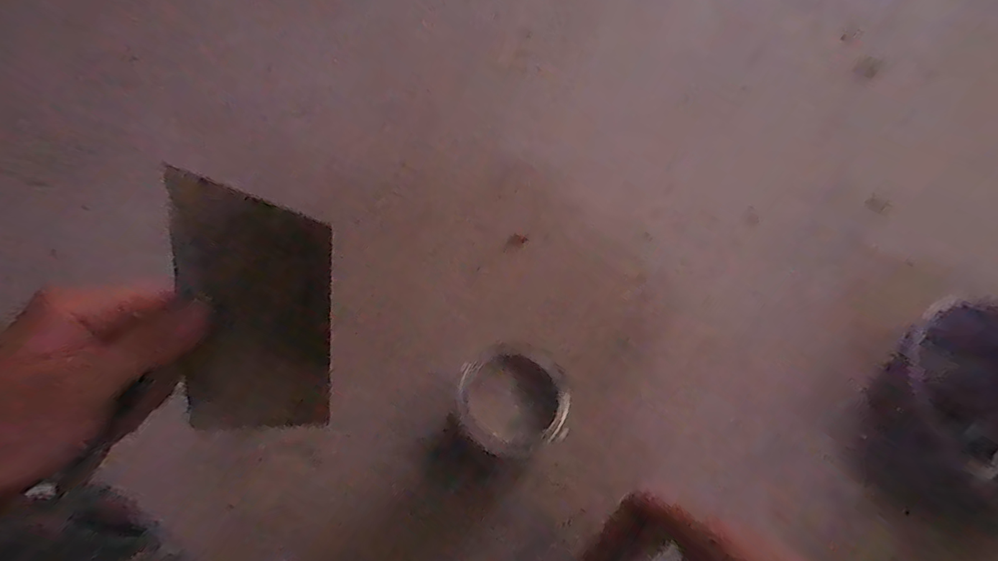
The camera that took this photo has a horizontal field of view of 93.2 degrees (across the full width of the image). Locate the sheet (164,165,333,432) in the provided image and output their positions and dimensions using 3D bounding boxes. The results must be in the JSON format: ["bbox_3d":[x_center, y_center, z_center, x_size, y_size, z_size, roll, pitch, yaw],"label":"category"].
[{"bbox_3d":[-0.128,0.020,0.253,0.071,0.140,0.009,0,22,-21],"label":"sheet"}]

